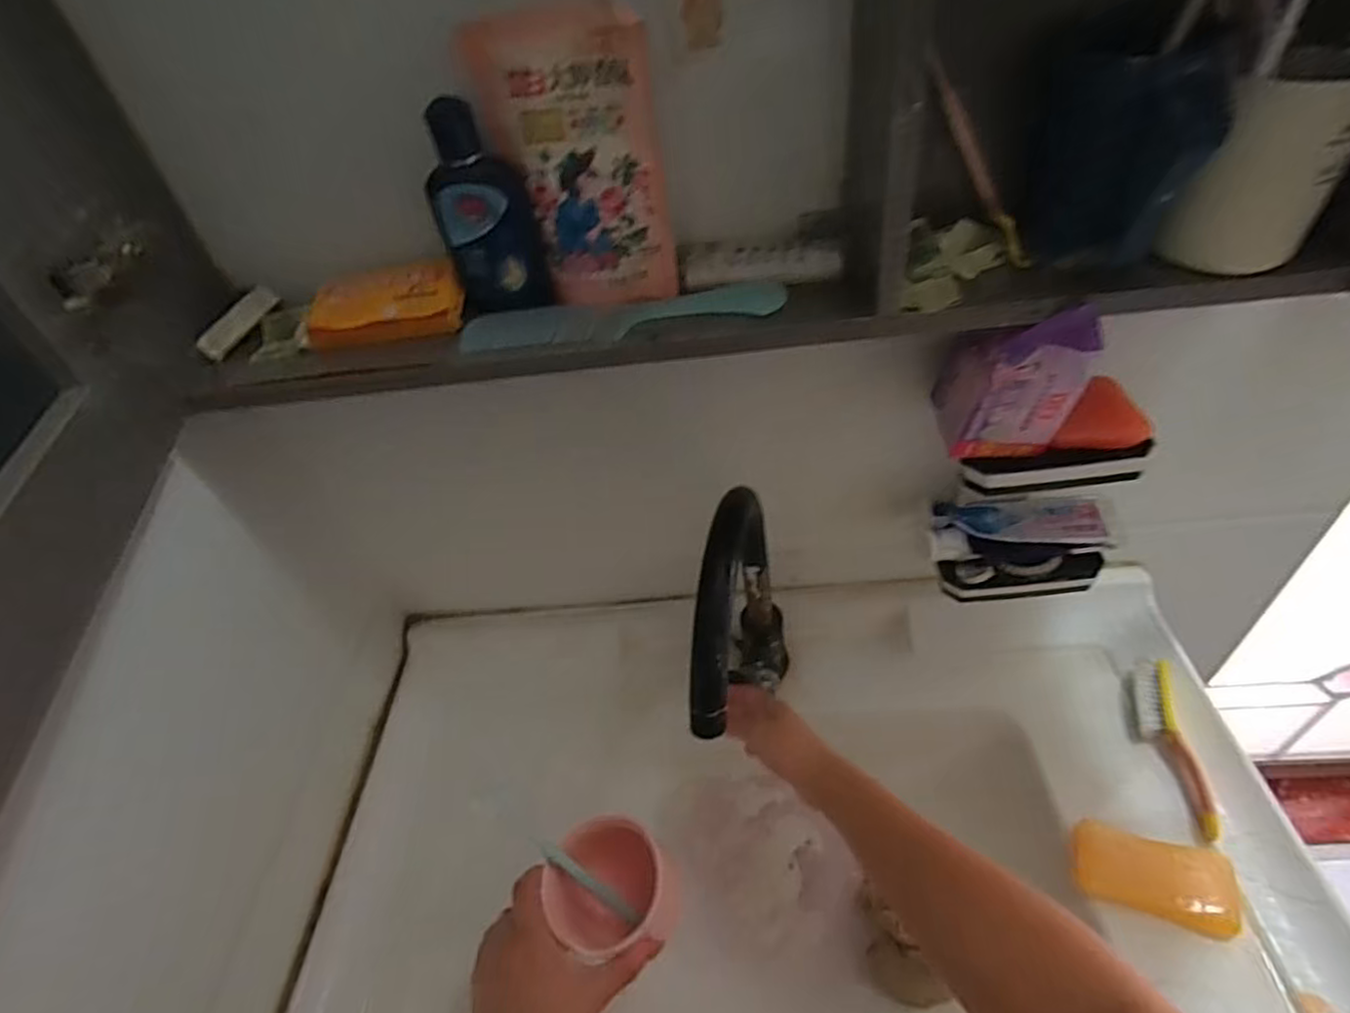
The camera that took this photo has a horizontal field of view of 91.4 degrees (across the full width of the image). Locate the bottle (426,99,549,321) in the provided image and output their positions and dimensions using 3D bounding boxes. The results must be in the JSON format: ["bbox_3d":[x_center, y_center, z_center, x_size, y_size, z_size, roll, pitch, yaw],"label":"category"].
[{"bbox_3d":[-0.118,-0.183,0.415,0.058,0.123,0.028,-17,44,-6],"label":"bottle"}]

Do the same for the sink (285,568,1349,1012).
[{"bbox_3d":[0.096,0.300,0.602,0.791,0.147,0.457,-6,44,5],"label":"sink"}]

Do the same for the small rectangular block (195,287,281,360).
[{"bbox_3d":[-0.307,-0.130,0.463,0.016,0.014,0.064,20,67,27],"label":"small rectangular block"}]

